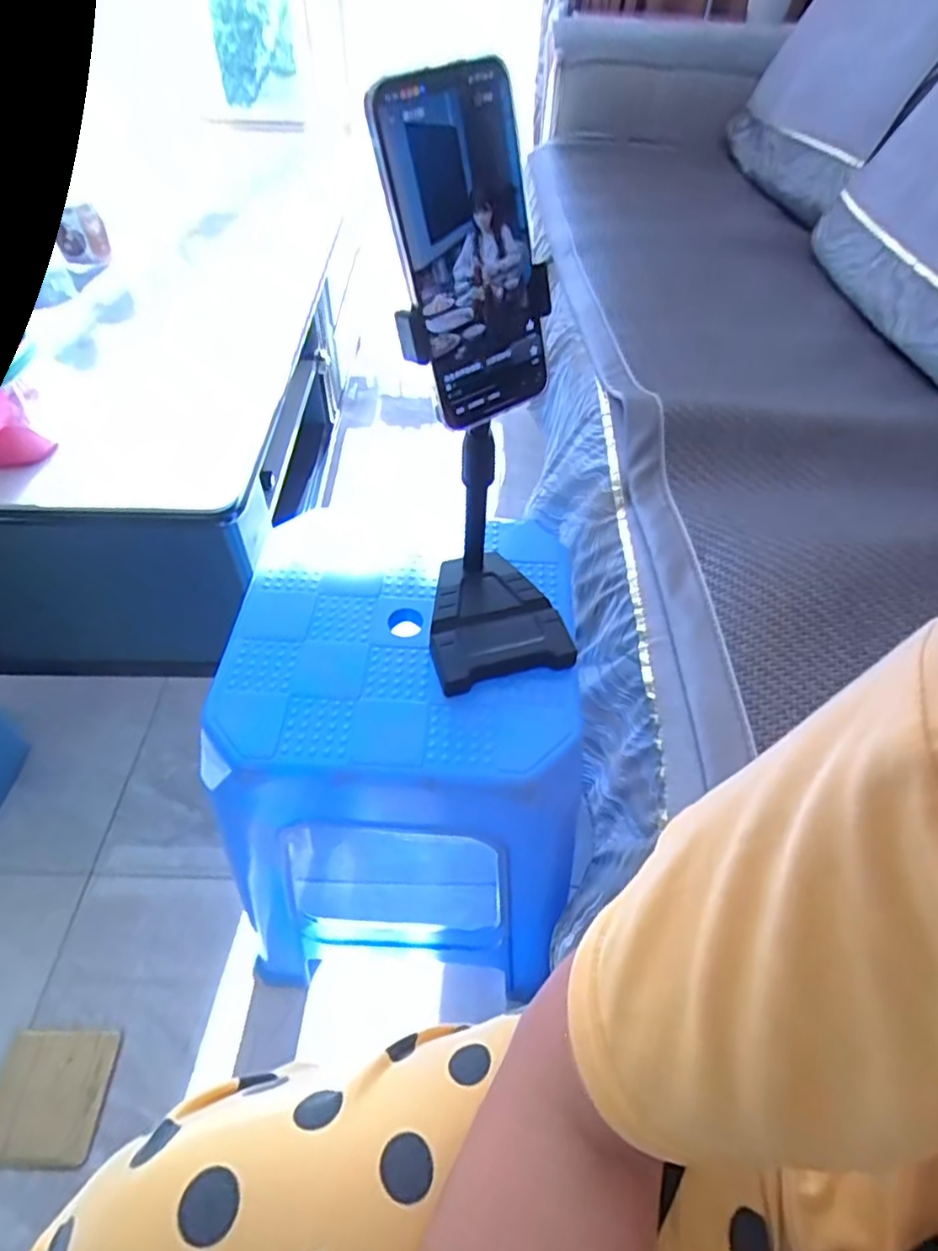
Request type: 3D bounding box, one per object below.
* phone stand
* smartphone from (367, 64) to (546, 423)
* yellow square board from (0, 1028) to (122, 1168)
[{"bbox_3d":[0.017,-0.073,0.418,0.106,0.253,0.110,-13,53,-14],"label":"phone stand"},{"bbox_3d":[0.003,-0.183,0.321,0.071,0.150,0.011,-28,38,-17],"label":"smartphone"},{"bbox_3d":[-0.448,0.497,0.675,0.120,0.010,0.115,3,51,-2],"label":"yellow square board"}]

